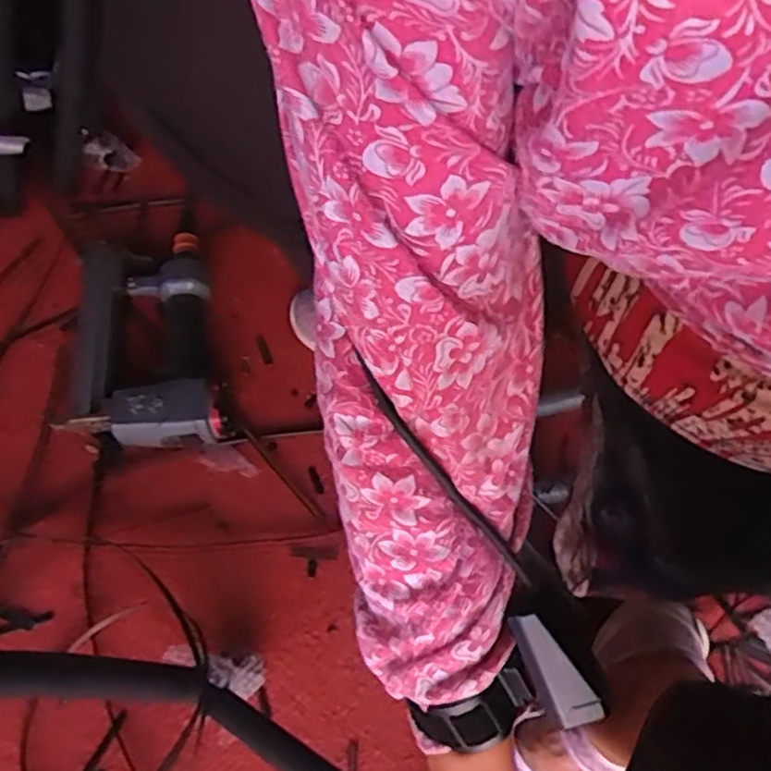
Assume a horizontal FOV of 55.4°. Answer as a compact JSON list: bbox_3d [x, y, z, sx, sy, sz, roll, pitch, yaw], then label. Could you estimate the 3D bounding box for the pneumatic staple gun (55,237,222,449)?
[{"bbox_3d":[-0.246,-0.050,0.740,0.152,0.057,0.229,-5,67,-5],"label":"pneumatic staple gun"}]

